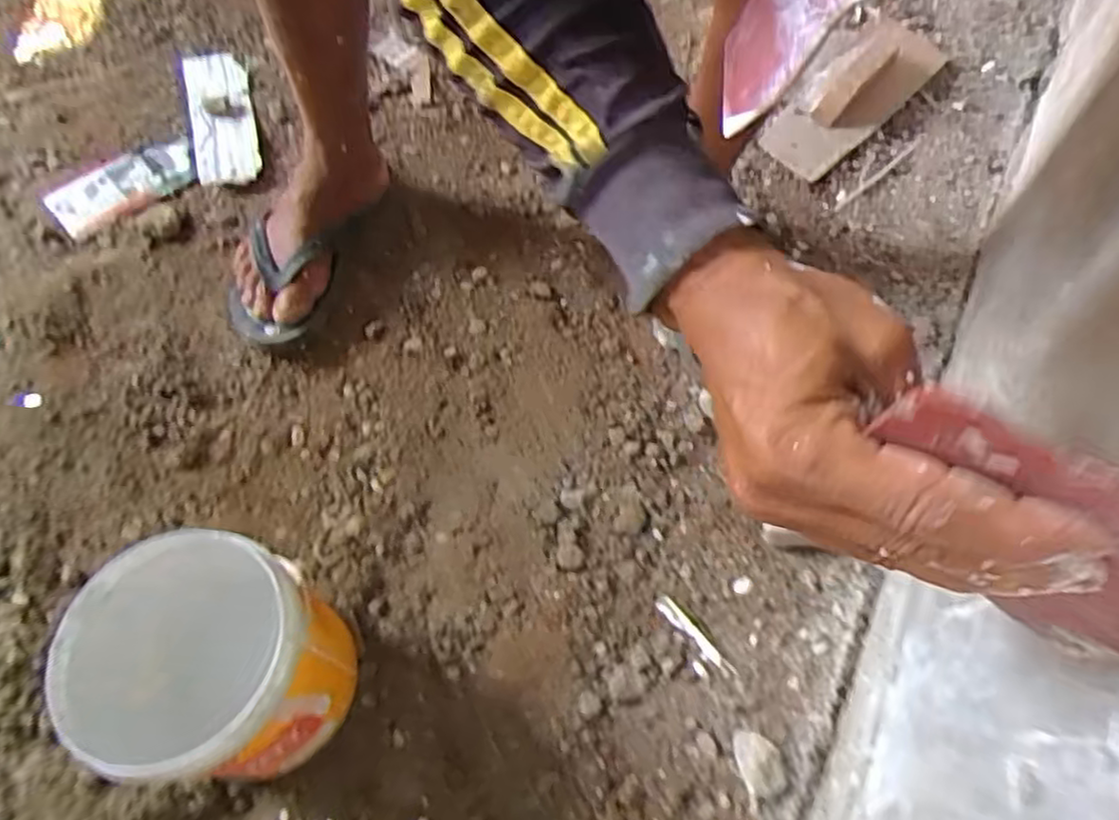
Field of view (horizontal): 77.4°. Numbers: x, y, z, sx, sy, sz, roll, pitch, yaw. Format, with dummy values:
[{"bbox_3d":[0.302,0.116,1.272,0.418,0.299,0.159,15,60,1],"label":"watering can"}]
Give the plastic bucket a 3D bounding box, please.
[{"bbox_3d":[-0.245,0.187,0.521,0.150,0.181,0.144,1,64,-2],"label":"plastic bucket"}]

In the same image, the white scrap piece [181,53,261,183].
[{"bbox_3d":[-0.441,-0.379,0.907,0.076,0.014,0.256,-15,66,-10],"label":"white scrap piece"}]

